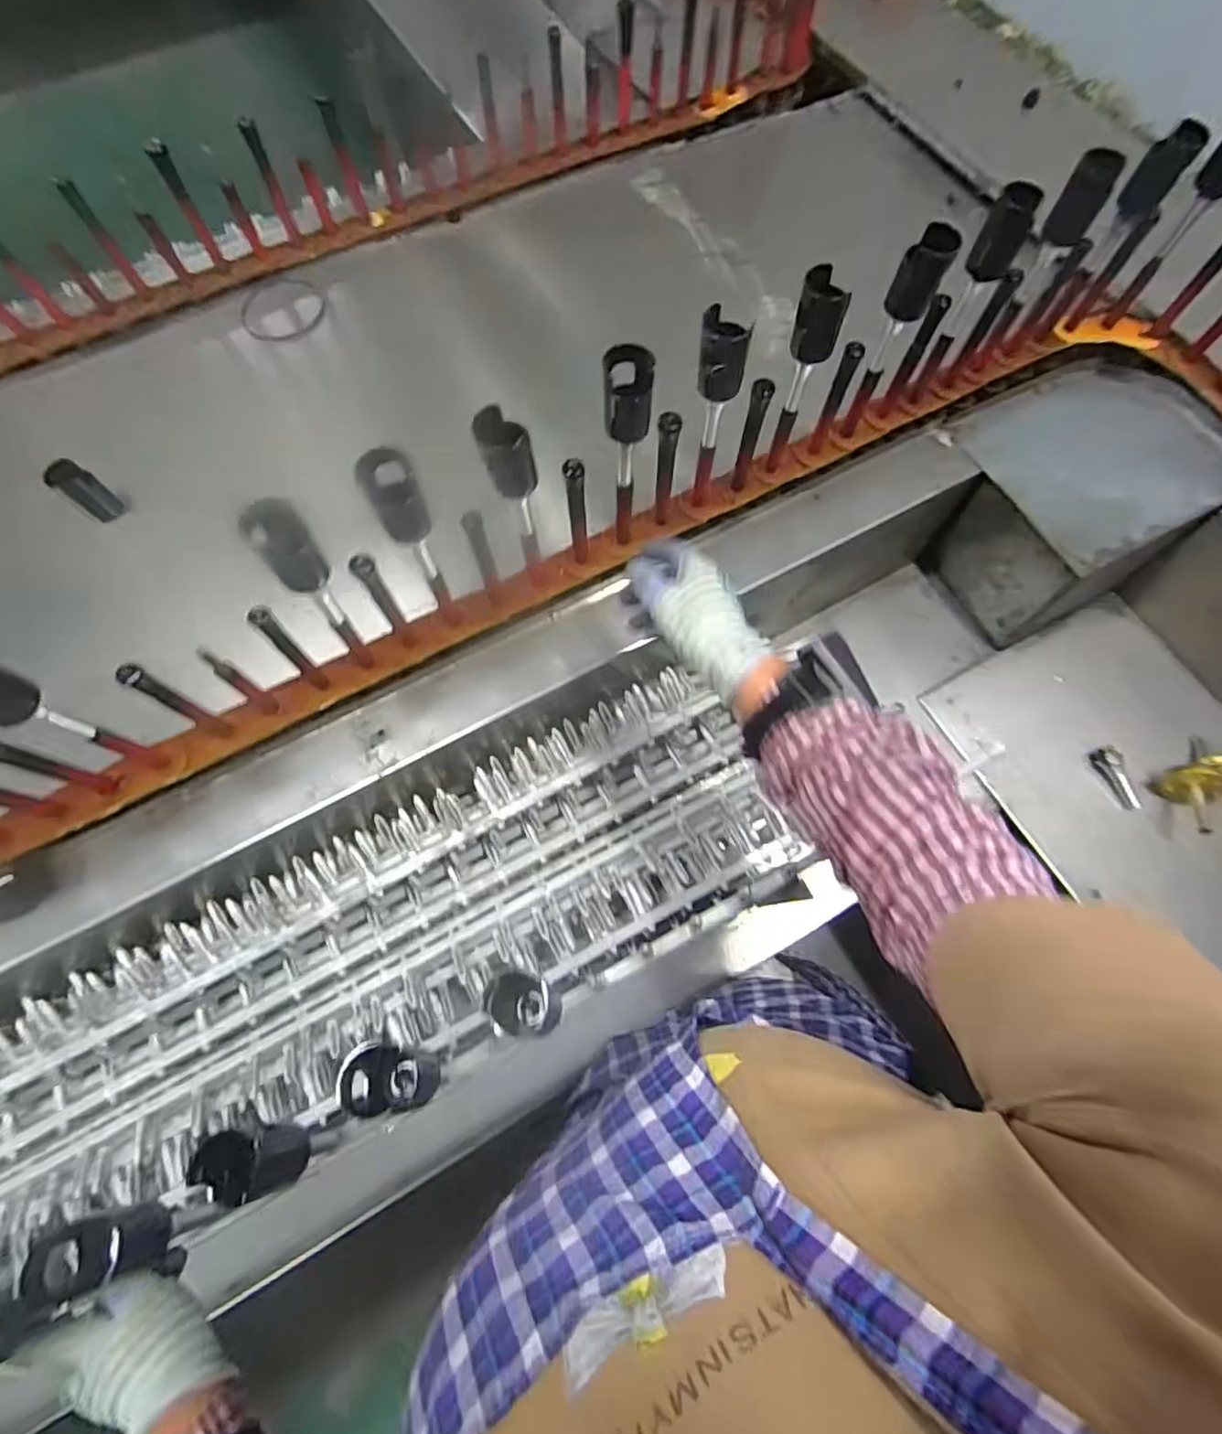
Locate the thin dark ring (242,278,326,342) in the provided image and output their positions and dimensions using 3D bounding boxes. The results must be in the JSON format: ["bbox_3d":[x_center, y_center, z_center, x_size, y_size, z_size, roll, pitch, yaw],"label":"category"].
[{"bbox_3d":[-0.474,-0.590,0.911,0.118,0.071,0.013,-28,41,-17],"label":"thin dark ring"}]

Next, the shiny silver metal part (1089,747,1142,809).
[{"bbox_3d":[0.667,0.081,0.828,0.037,0.016,0.083,-11,66,-5],"label":"shiny silver metal part"}]

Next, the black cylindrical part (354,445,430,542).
[{"bbox_3d":[-0.171,-0.174,0.500,0.040,0.071,0.030,-22,67,-9],"label":"black cylindrical part"}]

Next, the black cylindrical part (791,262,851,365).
[{"bbox_3d":[0.186,-0.357,0.564,0.039,0.067,0.039,0,66,0],"label":"black cylindrical part"}]

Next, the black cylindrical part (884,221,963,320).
[{"bbox_3d":[0.283,-0.407,0.576,0.041,0.067,0.038,0,66,0],"label":"black cylindrical part"}]

